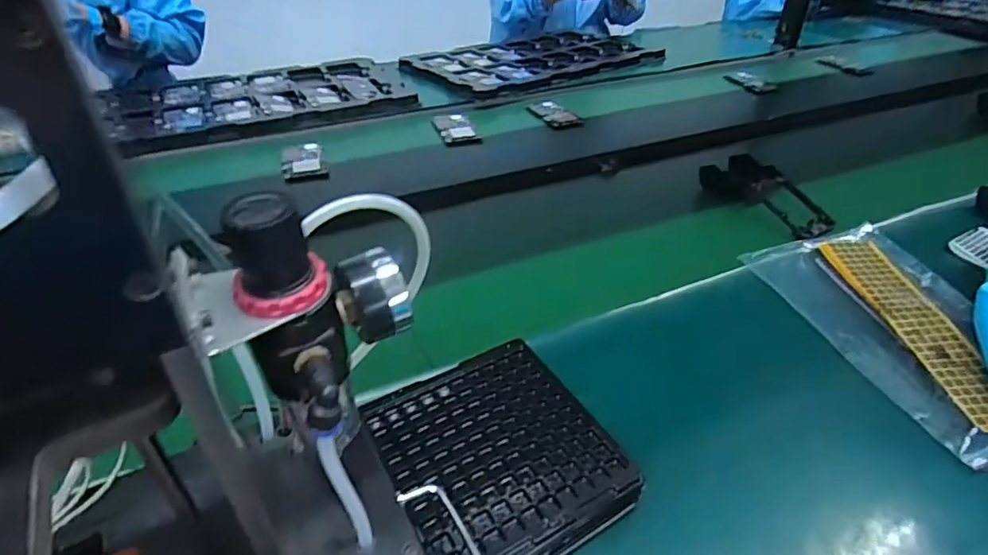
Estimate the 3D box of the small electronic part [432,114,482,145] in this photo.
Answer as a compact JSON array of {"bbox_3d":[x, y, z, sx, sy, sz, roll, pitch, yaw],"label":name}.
[{"bbox_3d":[-0.069,-0.266,1.006,0.066,0.014,0.113,-10,39,-14],"label":"small electronic part"}]

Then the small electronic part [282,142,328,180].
[{"bbox_3d":[-0.303,-0.185,0.891,0.063,0.011,0.099,-13,40,-18],"label":"small electronic part"}]

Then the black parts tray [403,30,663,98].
[{"bbox_3d":[0.090,-0.518,1.318,0.568,0.019,0.342,-21,40,-26],"label":"black parts tray"}]

